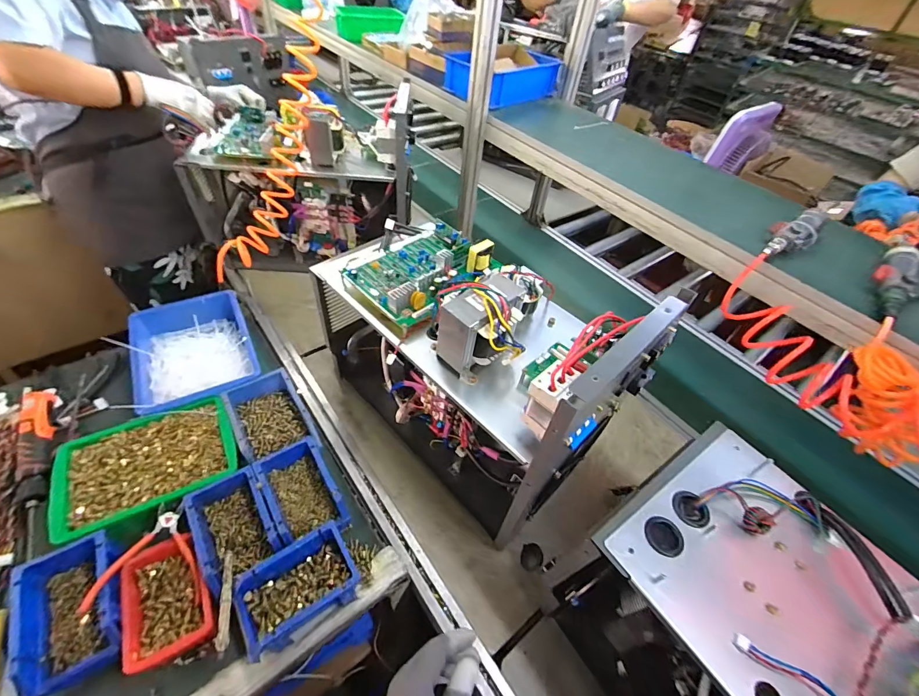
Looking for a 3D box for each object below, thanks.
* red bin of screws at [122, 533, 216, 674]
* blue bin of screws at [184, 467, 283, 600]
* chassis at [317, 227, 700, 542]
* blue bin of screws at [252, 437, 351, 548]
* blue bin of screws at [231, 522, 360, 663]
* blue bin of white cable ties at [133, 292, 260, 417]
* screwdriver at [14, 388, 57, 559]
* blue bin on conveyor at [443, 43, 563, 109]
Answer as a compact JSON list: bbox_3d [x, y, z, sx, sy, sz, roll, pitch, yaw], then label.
[{"bbox_3d":[-0.404,0.345,0.550,0.096,0.047,0.153,-18,53,-21],"label":"red bin of screws"},{"bbox_3d":[-0.346,0.277,0.612,0.101,0.061,0.149,-24,55,-26],"label":"blue bin of screws"},{"bbox_3d":[-0.003,0.009,0.718,0.533,0.430,0.283,37,54,24],"label":"chassis"},{"bbox_3d":[-0.264,0.242,0.660,0.100,0.061,0.164,-25,55,-26],"label":"blue bin of screws"},{"bbox_3d":[-0.233,0.345,0.568,0.156,0.053,0.104,-27,57,-27],"label":"blue bin of screws"},{"bbox_3d":[-0.551,0.010,0.831,0.206,0.078,0.298,-19,53,-22],"label":"blue bin of white cable ties"},{"bbox_3d":[-0.714,0.192,0.660,0.050,0.033,0.315,-19,53,-22],"label":"screwdriver"},{"bbox_3d":[0.120,-0.778,1.121,0.316,0.094,0.210,-34,60,-31],"label":"blue bin on conveyor"}]

